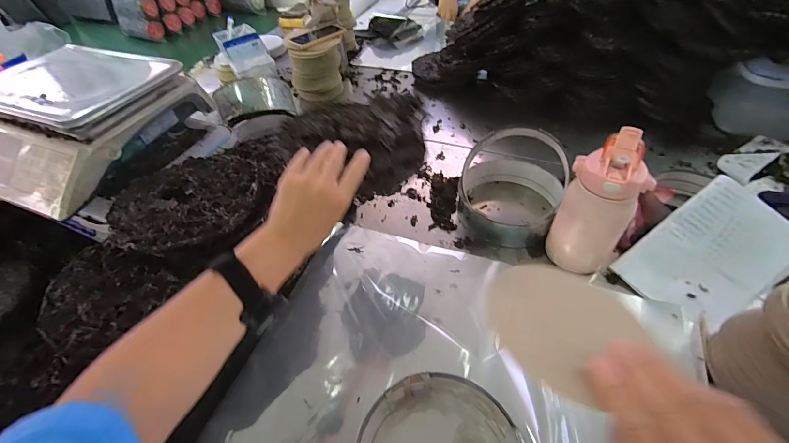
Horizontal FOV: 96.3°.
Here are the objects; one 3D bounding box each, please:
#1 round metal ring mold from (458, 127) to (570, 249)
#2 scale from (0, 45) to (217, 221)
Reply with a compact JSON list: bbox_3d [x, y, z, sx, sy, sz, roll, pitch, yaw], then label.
[{"bbox_3d":[0.222,-0.074,0.679,0.178,0.147,0.194,17,51,18],"label":"round metal ring mold"},{"bbox_3d":[-0.588,-0.192,0.640,0.333,0.105,0.335,14,50,16],"label":"scale"}]

